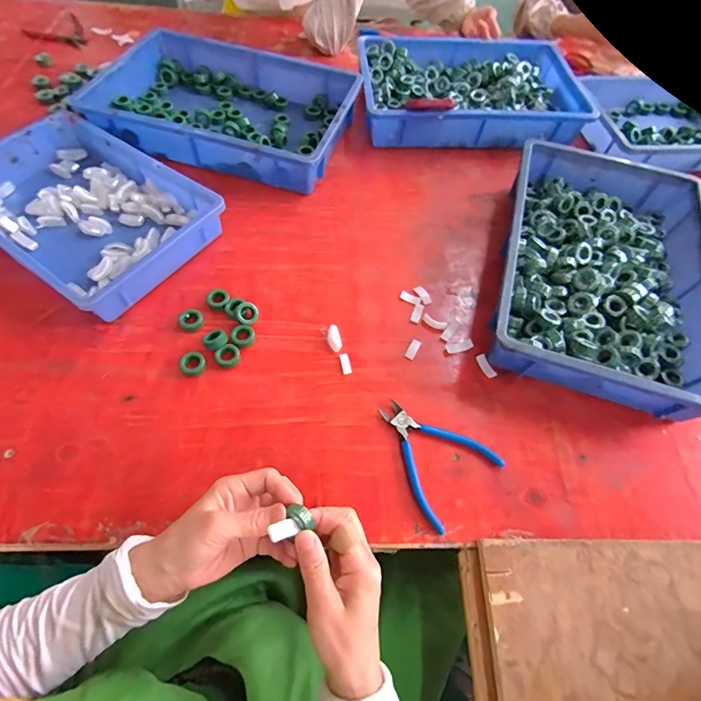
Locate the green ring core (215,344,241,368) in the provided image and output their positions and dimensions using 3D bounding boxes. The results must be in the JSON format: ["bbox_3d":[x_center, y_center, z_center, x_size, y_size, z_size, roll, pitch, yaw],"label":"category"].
[{"bbox_3d":[-0.158,0.007,0.501,0.030,0.012,0.027,-34,67,-21],"label":"green ring core"}]

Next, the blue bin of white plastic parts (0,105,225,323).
[{"bbox_3d":[-0.393,-0.213,0.578,0.357,0.064,0.238,35,63,16],"label":"blue bin of white plastic parts"}]

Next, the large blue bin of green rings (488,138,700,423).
[{"bbox_3d":[0.367,-0.124,0.576,0.281,0.084,0.429,17,60,6],"label":"large blue bin of green rings"}]

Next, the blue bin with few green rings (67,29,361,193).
[{"bbox_3d":[-0.222,-0.445,0.719,0.435,0.080,0.290,16,60,5],"label":"blue bin with few green rings"}]

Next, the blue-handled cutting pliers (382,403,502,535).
[{"bbox_3d":[0.094,0.117,0.460,0.111,0.010,0.140,-36,68,-22],"label":"blue-handled cutting pliers"}]

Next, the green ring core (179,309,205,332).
[{"bbox_3d":[-0.215,-0.041,0.526,0.031,0.009,0.034,-33,67,-21],"label":"green ring core"}]

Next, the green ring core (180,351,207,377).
[{"bbox_3d":[-0.200,0.017,0.495,0.030,0.013,0.031,-25,64,-17],"label":"green ring core"}]

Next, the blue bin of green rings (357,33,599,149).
[{"bbox_3d":[0.238,-0.535,0.800,0.440,0.080,0.307,-3,60,-5],"label":"blue bin of green rings"}]

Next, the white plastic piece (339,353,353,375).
[{"bbox_3d":[-0.007,0.018,0.517,0.012,0.004,0.031,-10,61,-10],"label":"white plastic piece"}]

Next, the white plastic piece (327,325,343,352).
[{"bbox_3d":[-0.023,-0.017,0.530,0.019,0.008,0.038,-10,61,-10],"label":"white plastic piece"}]

